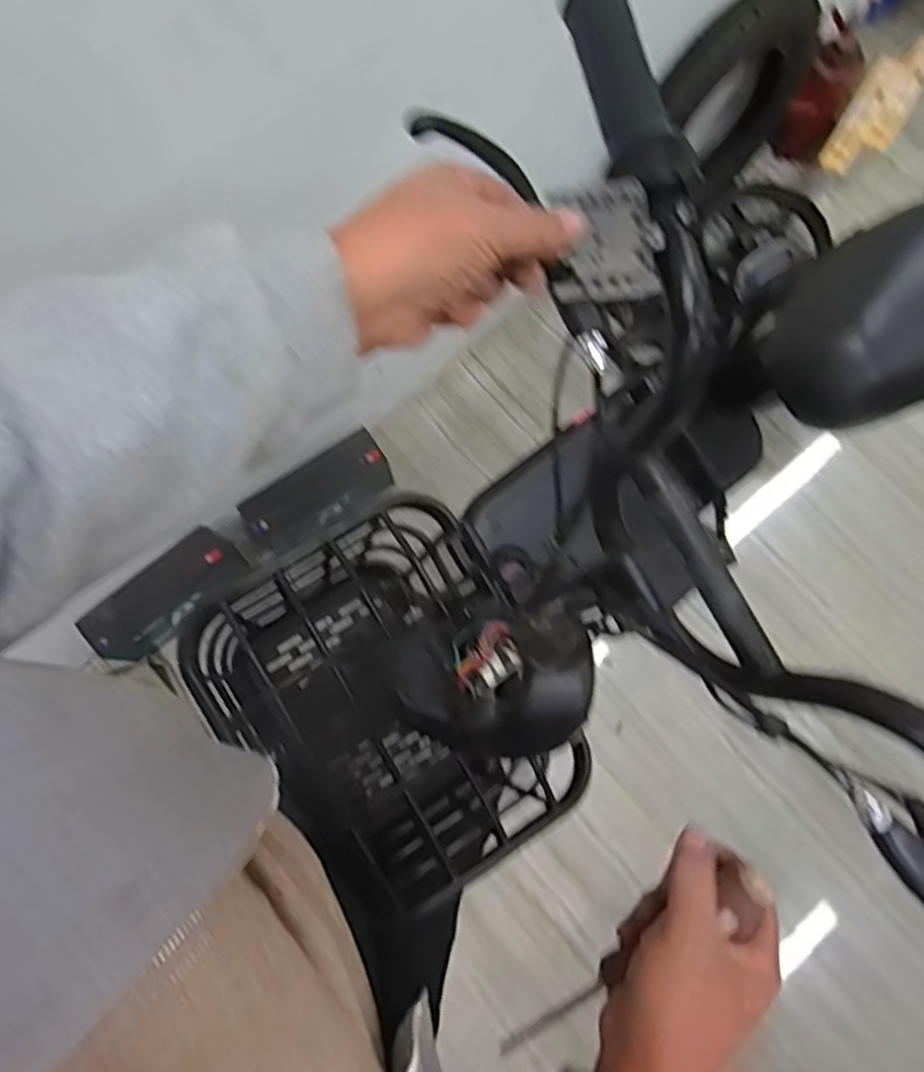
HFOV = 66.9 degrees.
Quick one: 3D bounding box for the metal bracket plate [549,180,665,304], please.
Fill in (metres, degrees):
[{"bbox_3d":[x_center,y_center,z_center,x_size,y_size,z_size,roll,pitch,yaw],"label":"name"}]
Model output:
[{"bbox_3d":[0.072,-0.146,0.346,0.050,0.007,0.057,-4,92,-2],"label":"metal bracket plate"}]

